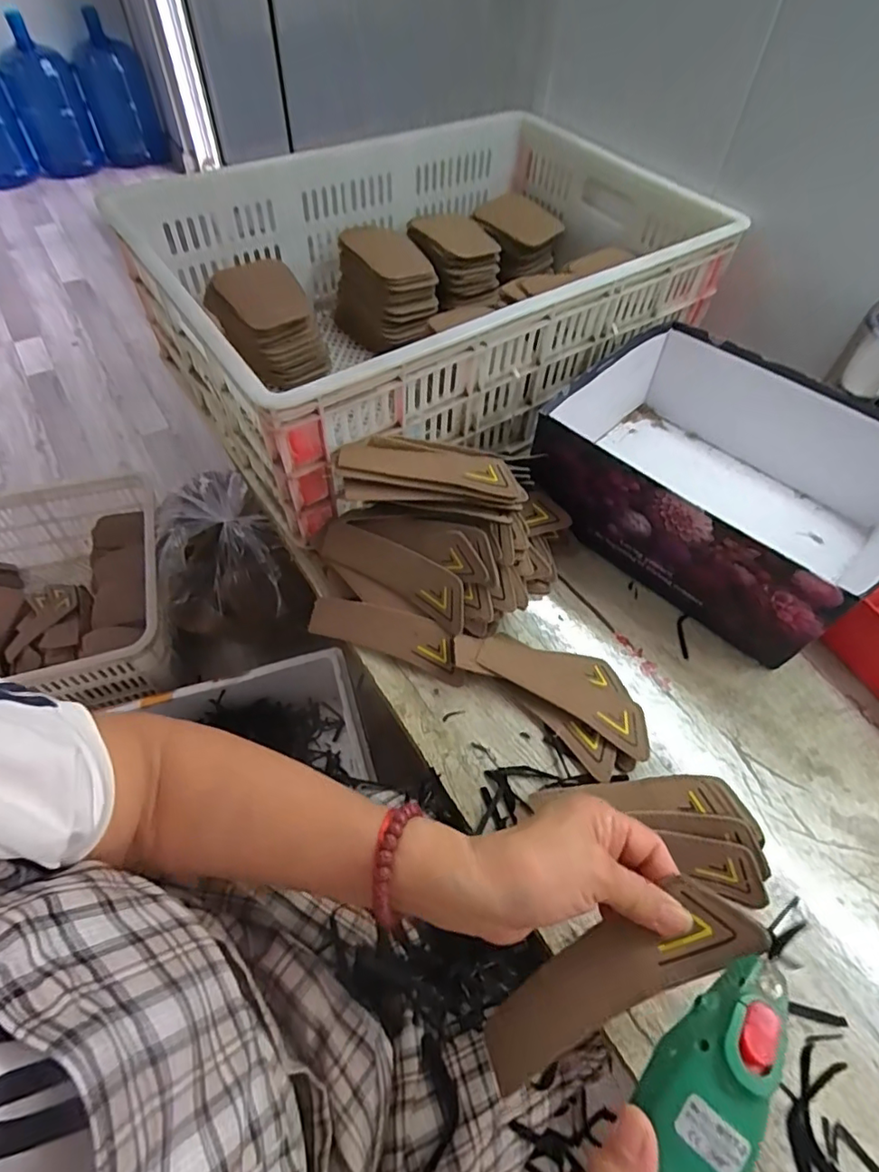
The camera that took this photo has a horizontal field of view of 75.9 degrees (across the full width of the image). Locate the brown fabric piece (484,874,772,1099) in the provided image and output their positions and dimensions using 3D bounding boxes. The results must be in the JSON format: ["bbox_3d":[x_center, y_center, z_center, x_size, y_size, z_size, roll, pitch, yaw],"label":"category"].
[{"bbox_3d":[0.086,0.200,0.288,0.151,0.005,0.041,-36,40,9],"label":"brown fabric piece"}]

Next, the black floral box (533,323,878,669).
[{"bbox_3d":[0.295,-0.110,0.583,0.330,0.120,0.293,38,59,22],"label":"black floral box"}]

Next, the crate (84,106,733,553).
[{"bbox_3d":[-0.009,-0.379,0.702,0.636,0.184,0.458,-29,60,-24],"label":"crate"}]

